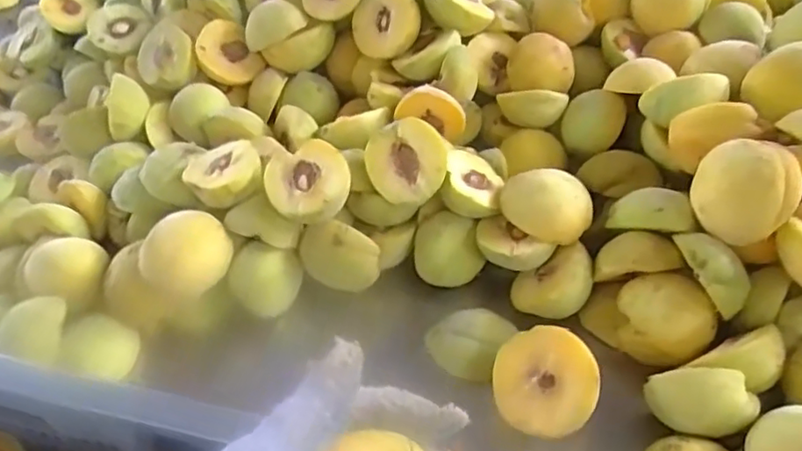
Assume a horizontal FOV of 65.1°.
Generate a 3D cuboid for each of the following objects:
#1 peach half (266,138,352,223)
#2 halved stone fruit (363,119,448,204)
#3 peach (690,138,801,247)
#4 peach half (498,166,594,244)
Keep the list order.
[{"bbox_3d":[-0.066,-0.029,0.464,0.059,0.030,0.059,-30,69,-5],"label":"peach half"},{"bbox_3d":[0.005,-0.048,0.478,0.058,0.061,0.030,2,4,5],"label":"halved stone fruit"},{"bbox_3d":[0.219,-0.023,0.401,0.053,0.047,0.052,12,47,16],"label":"peach"},{"bbox_3d":[0.106,-0.016,0.456,0.062,0.023,0.050,46,106,26],"label":"peach half"}]

